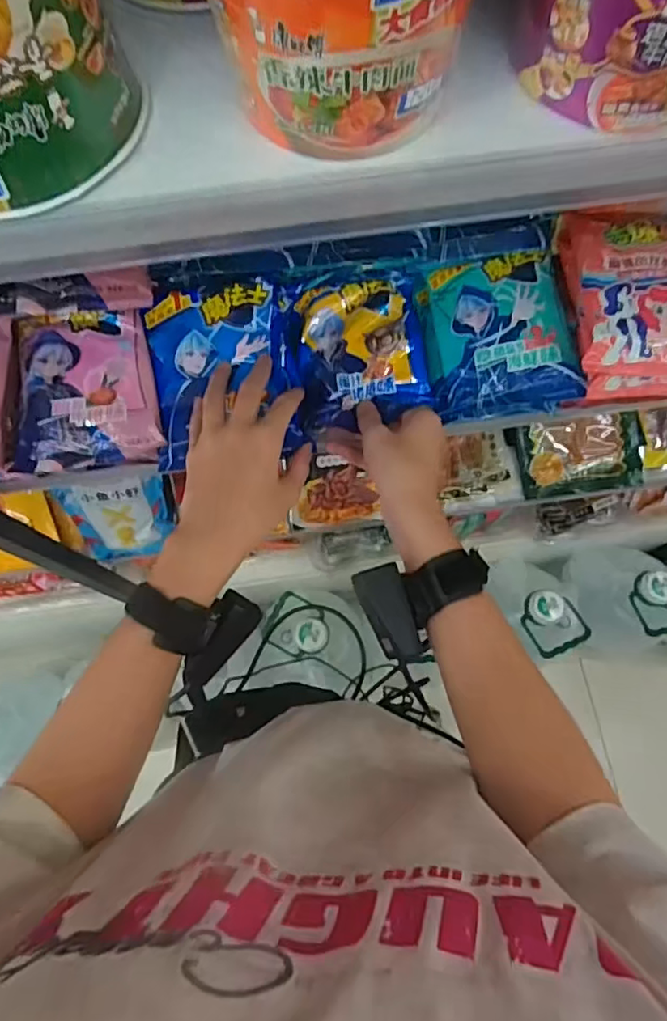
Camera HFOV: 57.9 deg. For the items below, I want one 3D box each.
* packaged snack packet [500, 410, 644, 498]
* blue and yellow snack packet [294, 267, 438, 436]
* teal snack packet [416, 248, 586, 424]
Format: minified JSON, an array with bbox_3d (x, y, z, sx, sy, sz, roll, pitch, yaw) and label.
[{"bbox_3d":[0.359,-0.080,0.890,0.192,0.031,0.113,-7,100,1],"label":"packaged snack packet"},{"bbox_3d":[0.027,-0.156,0.576,0.123,0.032,0.152,-6,81,0],"label":"blue and yellow snack packet"},{"bbox_3d":[0.155,-0.166,0.574,0.127,0.046,0.150,-6,72,0],"label":"teal snack packet"}]

